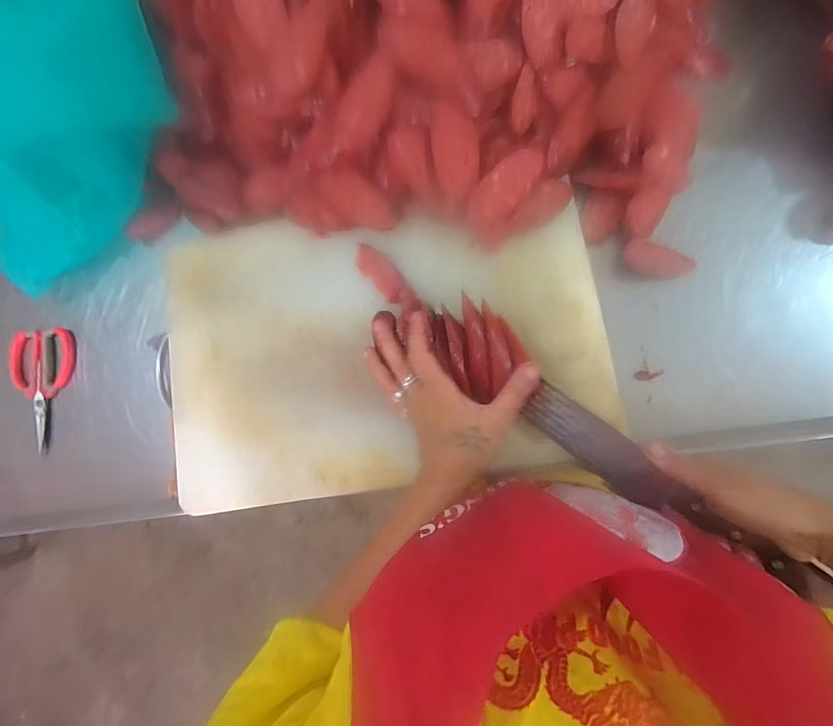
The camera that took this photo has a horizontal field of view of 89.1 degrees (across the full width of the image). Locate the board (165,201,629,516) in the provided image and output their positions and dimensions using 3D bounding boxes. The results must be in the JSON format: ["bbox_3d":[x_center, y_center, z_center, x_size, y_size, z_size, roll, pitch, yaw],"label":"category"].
[{"bbox_3d":[-0.044,-0.020,0.426,0.433,0.023,0.279,-10,83,7],"label":"board"}]

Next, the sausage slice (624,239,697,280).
[{"bbox_3d":[0.234,-0.097,0.407,0.065,0.009,0.031,18,88,10],"label":"sausage slice"}]

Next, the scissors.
[{"bbox_3d":[-0.447,0.029,0.503,0.083,0.013,0.136,-2,84,8],"label":"scissors"}]

